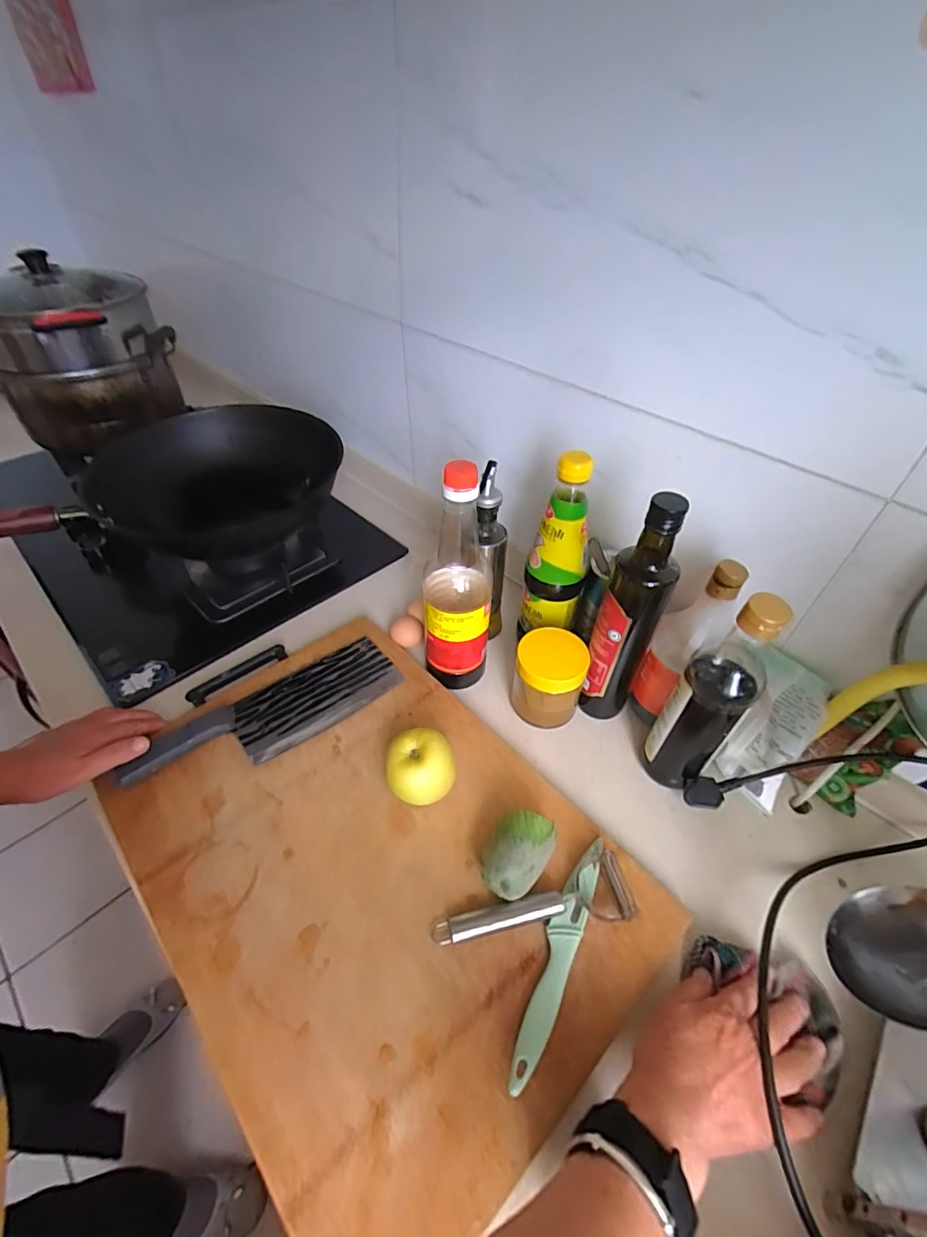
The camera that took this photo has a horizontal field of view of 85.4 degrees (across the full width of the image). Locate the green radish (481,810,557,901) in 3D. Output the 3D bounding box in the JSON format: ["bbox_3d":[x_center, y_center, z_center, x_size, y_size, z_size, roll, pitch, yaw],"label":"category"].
[{"bbox_3d":[0.047,0.210,0.441,0.049,0.053,0.069,26,50,22],"label":"green radish"}]

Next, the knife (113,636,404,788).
[{"bbox_3d":[-0.212,0.110,0.564,0.288,0.015,0.094,-29,52,-27],"label":"knife"}]

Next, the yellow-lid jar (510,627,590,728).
[{"bbox_3d":[0.098,0.069,0.578,0.076,0.094,0.071,1,44,-1],"label":"yellow-lid jar"}]

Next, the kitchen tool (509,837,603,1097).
[{"bbox_3d":[0.079,0.269,0.411,0.026,0.014,0.192,21,48,19],"label":"kitchen tool"}]

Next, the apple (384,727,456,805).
[{"bbox_3d":[-0.043,0.148,0.493,0.065,0.063,0.063,-6,45,-7],"label":"apple"}]

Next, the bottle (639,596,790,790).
[{"bbox_3d":[0.235,0.072,0.473,0.072,0.243,0.063,31,52,27],"label":"bottle"}]

